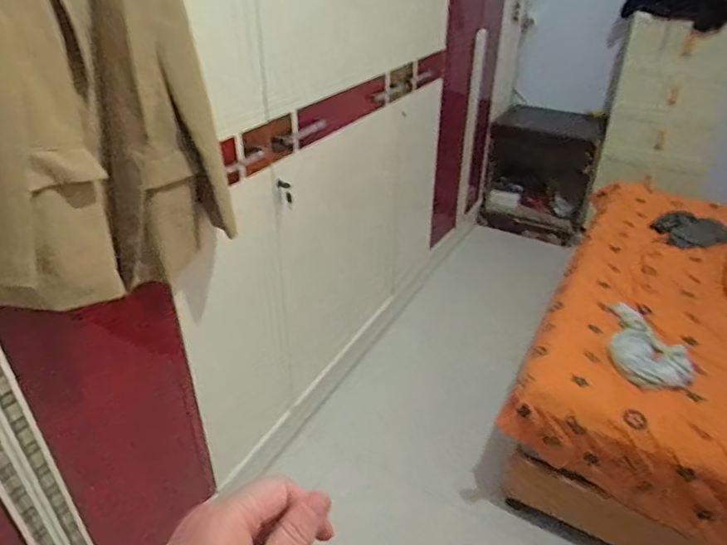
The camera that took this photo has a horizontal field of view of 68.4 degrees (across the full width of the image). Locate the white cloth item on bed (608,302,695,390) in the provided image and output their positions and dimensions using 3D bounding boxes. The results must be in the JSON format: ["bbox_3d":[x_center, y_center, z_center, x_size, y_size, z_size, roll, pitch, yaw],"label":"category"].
[{"bbox_3d":[0.864,0.217,1.629,0.219,0.054,0.337,10,34,14],"label":"white cloth item on bed"}]

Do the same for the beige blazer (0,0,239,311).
[{"bbox_3d":[-0.451,-0.284,0.829,0.124,0.705,0.492,19,37,26],"label":"beige blazer"}]

